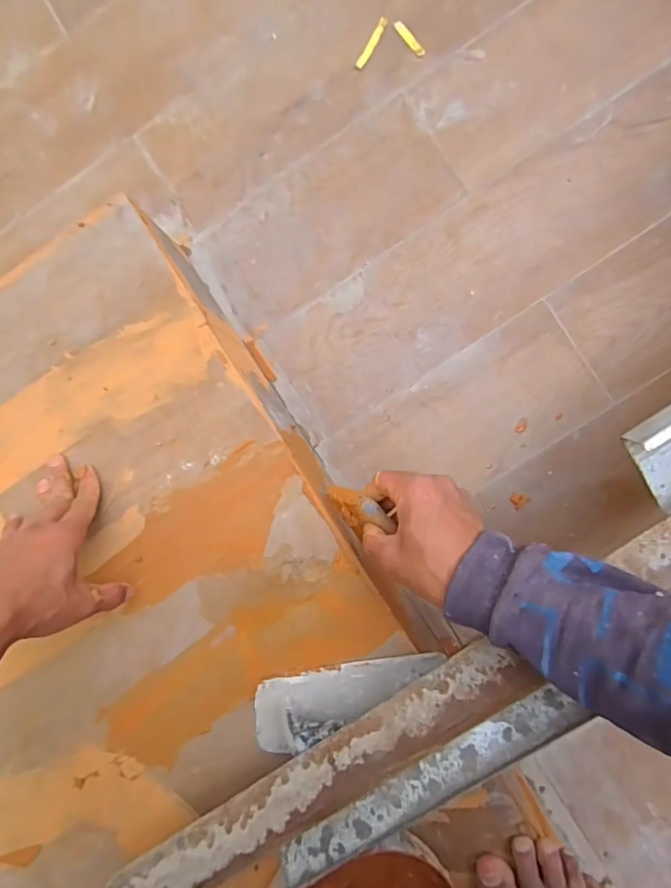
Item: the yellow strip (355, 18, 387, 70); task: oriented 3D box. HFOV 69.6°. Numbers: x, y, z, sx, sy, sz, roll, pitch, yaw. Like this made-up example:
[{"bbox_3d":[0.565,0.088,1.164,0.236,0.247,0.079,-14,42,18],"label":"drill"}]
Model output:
[{"bbox_3d":[0.043,-0.475,0.572,0.011,0.004,0.067,29,93,4],"label":"yellow strip"}]

